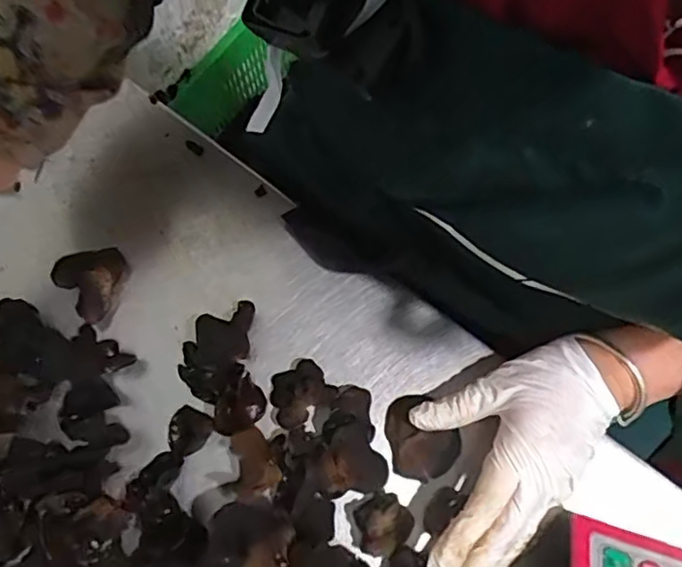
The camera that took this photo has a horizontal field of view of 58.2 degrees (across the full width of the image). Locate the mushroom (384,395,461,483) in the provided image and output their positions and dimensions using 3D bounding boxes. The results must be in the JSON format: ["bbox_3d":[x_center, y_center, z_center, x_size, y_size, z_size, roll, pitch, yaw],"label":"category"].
[{"bbox_3d":[0.049,0.093,0.372,0.041,0.015,0.050,-11,73,-4],"label":"mushroom"}]

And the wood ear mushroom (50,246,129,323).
[{"bbox_3d":[-0.159,-0.005,0.396,0.043,0.019,0.048,-42,77,-12],"label":"wood ear mushroom"}]

